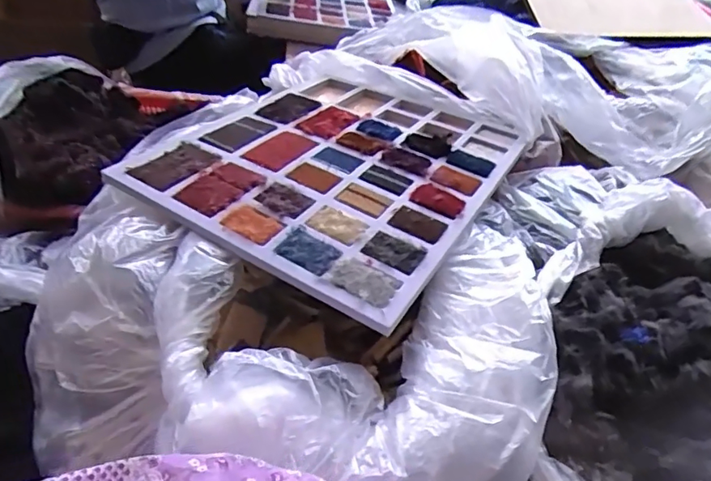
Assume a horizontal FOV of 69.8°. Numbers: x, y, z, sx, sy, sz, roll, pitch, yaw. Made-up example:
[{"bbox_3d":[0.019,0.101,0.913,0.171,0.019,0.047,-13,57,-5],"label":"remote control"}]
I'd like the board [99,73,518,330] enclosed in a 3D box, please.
[{"bbox_3d":[-0.013,-0.106,0.645,0.367,0.032,0.447,25,43,20],"label":"board"}]

